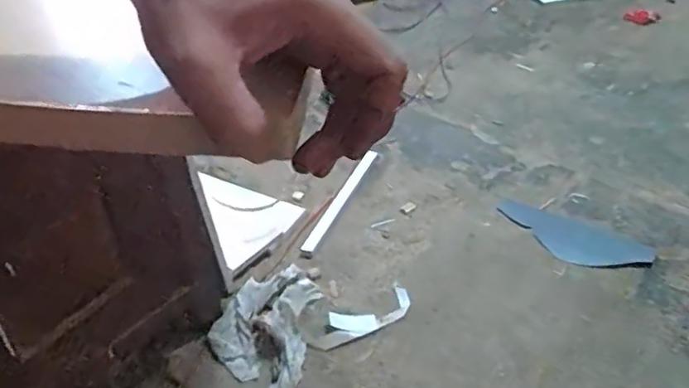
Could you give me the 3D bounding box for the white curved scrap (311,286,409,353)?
[{"bbox_3d":[0.035,0.258,1.207,0.232,0.015,0.074,-19,41,-19],"label":"white curved scrap"}]

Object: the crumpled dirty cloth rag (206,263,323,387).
[{"bbox_3d":[-0.158,0.313,1.133,0.206,0.052,0.424,-2,38,1],"label":"crumpled dirty cloth rag"}]

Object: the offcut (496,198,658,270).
[{"bbox_3d":[0.517,0.102,1.352,0.350,0.008,0.144,21,44,27],"label":"offcut"}]

